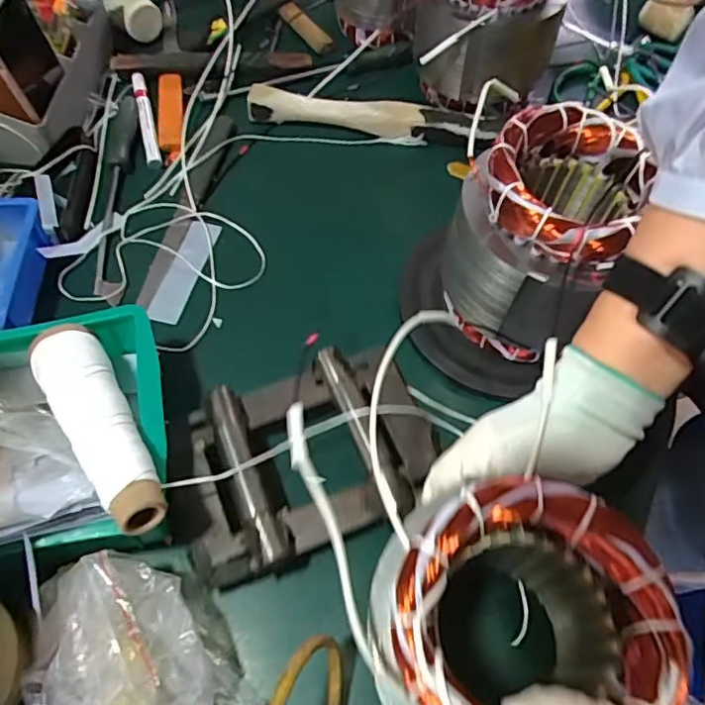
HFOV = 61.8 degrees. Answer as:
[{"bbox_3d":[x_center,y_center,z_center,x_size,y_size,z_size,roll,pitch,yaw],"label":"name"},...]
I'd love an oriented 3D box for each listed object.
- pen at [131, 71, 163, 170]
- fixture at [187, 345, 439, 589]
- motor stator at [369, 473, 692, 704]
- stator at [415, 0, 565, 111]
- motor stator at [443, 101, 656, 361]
[{"bbox_3d":[-0.234,-0.267,0.667,0.017,0.017,0.149,-16,58,-6],"label":"pen"},{"bbox_3d":[-0.031,0.076,0.455,0.191,0.061,0.139,-20,58,-8],"label":"fixture"},{"bbox_3d":[0.082,0.141,0.314,0.133,0.118,0.122,-7,57,0],"label":"motor stator"},{"bbox_3d":[0.149,-0.370,0.650,0.141,0.156,0.141,-1,58,4],"label":"stator"},{"bbox_3d":[0.145,-0.089,0.471,0.122,0.155,0.135,27,63,20],"label":"motor stator"}]

